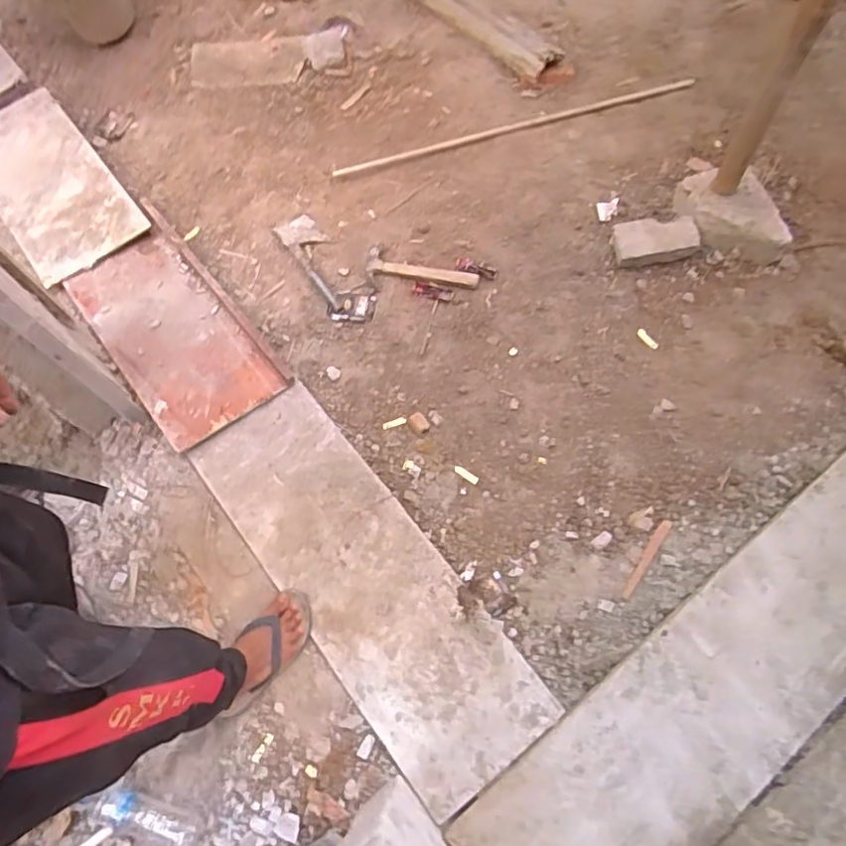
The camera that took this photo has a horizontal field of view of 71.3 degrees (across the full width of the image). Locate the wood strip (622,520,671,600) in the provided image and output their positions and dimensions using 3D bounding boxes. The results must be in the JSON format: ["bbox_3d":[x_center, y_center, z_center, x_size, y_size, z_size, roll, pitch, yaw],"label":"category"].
[{"bbox_3d":[0.477,0.289,1.262,0.023,0.004,0.196,35,76,11],"label":"wood strip"}]

